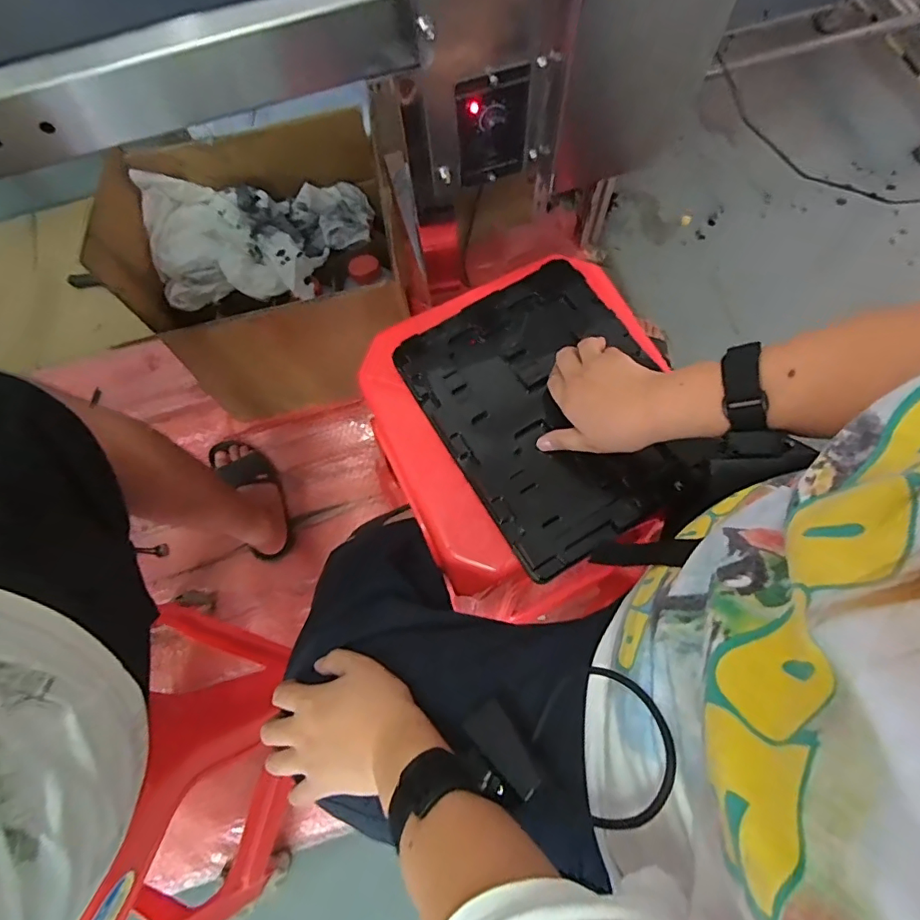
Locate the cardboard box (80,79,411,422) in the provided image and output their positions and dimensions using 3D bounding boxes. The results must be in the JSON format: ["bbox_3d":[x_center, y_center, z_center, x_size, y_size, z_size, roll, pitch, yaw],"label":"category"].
[{"bbox_3d":[-0.304,-0.310,0.890,0.405,0.318,0.354,-5,73,1],"label":"cardboard box"}]

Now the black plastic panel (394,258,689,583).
[{"bbox_3d":[0.093,-0.059,0.514,0.221,0.021,0.277,-30,74,-7],"label":"black plastic panel"}]

